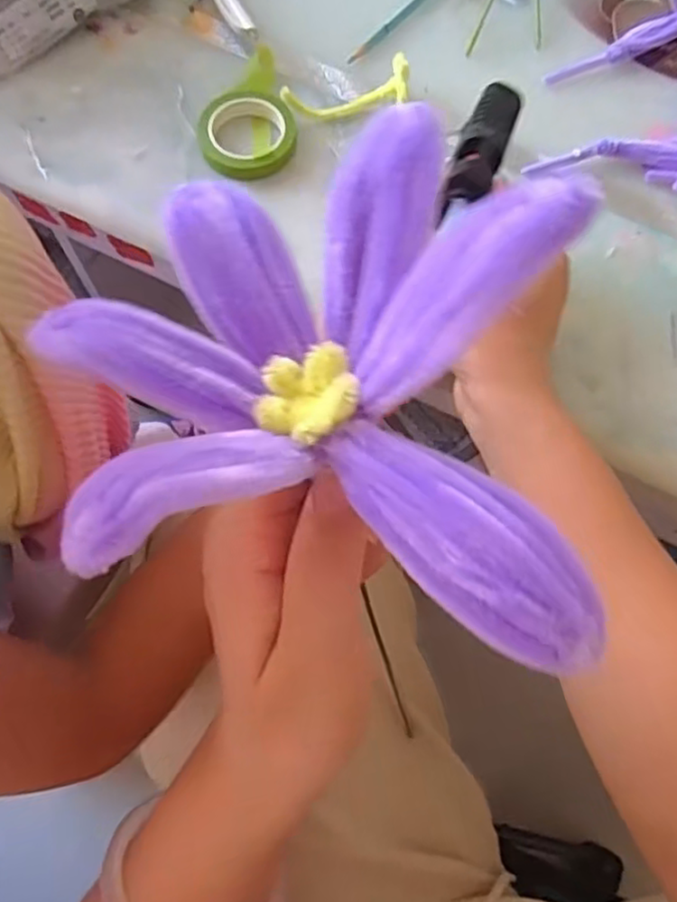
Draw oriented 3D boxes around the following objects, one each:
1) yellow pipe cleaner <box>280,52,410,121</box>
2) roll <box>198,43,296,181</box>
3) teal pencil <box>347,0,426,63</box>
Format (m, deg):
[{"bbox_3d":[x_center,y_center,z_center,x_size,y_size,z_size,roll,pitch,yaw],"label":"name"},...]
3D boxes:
[{"bbox_3d":[0.006,-0.235,0.444,0.084,0.024,0.027,-18,72,-7],"label":"yellow pipe cleaner"},{"bbox_3d":[-0.063,-0.223,0.443,0.062,0.015,0.097,-15,72,-7],"label":"roll"},{"bbox_3d":[0.047,-0.316,0.483,0.008,0.004,0.121,38,74,11],"label":"teal pencil"}]

